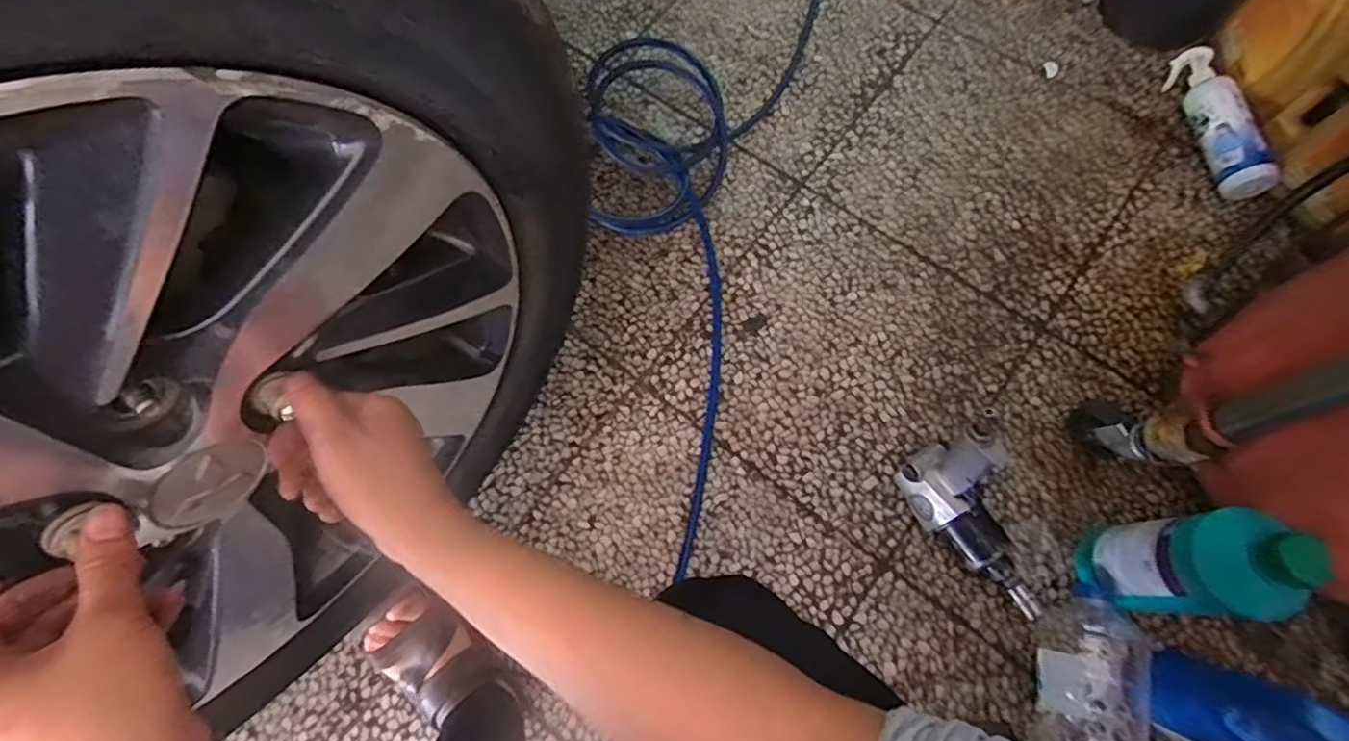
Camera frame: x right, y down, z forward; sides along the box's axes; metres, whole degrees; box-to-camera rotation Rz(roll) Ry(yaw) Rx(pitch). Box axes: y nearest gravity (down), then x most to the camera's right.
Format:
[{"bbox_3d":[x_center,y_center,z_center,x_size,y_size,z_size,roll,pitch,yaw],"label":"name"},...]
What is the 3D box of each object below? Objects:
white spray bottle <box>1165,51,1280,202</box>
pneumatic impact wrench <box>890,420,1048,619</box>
[{"bbox_3d":[0.810,-0.377,0.924,0.053,0.078,0.258,-8,73,-2],"label":"white spray bottle"},{"bbox_3d":[0.358,0.176,0.697,0.076,0.177,0.218,-41,76,-11],"label":"pneumatic impact wrench"}]

